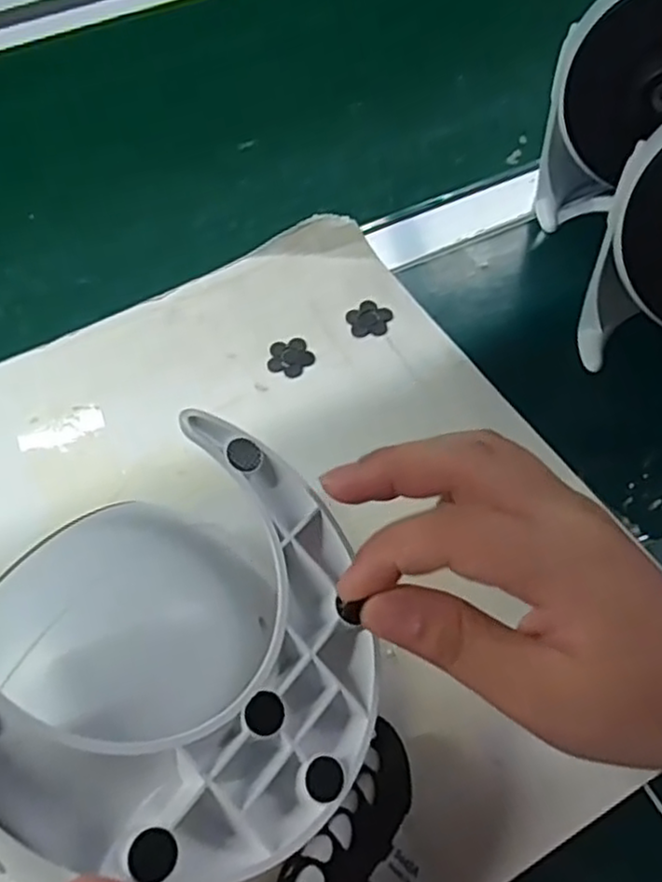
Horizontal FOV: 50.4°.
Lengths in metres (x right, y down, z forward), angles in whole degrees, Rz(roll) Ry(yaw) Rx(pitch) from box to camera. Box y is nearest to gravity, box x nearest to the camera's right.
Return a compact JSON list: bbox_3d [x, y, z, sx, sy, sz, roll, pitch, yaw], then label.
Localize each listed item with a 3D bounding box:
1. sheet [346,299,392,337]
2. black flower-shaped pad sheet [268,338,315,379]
[{"bbox_3d":[0.023,-0.071,0.409,0.025,0.004,0.026,-10,54,-4],"label":"sheet"},{"bbox_3d":[-0.023,-0.047,0.398,0.025,0.004,0.026,-25,57,-14],"label":"black flower-shaped pad sheet"}]

